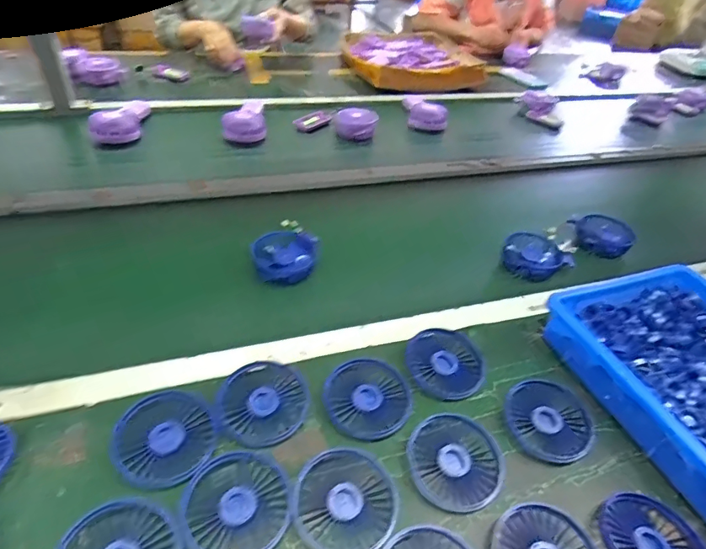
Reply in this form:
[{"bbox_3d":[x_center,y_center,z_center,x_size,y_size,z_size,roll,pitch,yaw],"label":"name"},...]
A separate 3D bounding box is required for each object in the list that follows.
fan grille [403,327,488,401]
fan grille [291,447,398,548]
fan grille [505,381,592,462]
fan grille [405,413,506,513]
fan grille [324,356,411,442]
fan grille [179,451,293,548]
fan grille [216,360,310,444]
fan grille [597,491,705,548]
[{"bbox_3d":[0.103,0.098,0.533,0.084,0.014,0.084,5,39,-4],"label":"fan grille"},{"bbox_3d":[-0.007,0.191,0.404,0.084,0.008,0.084,5,39,-4],"label":"fan grille"},{"bbox_3d":[0.200,0.149,0.489,0.086,0.017,0.080,5,39,-4],"label":"fan grille"},{"bbox_3d":[0.094,0.173,0.444,0.085,0.020,0.086,5,39,-4],"label":"fan grille"},{"bbox_3d":[0.014,0.124,0.487,0.086,0.008,0.087,5,39,-4],"label":"fan grille"},{"bbox_3d":[-0.096,0.191,0.396,0.086,0.014,0.084,5,39,-4],"label":"fan grille"},{"bbox_3d":[-0.089,0.126,0.475,0.083,0.015,0.087,5,39,-4],"label":"fan grille"},{"bbox_3d":[0.258,0.233,0.409,0.079,0.020,0.086,5,39,-4],"label":"fan grille"}]

